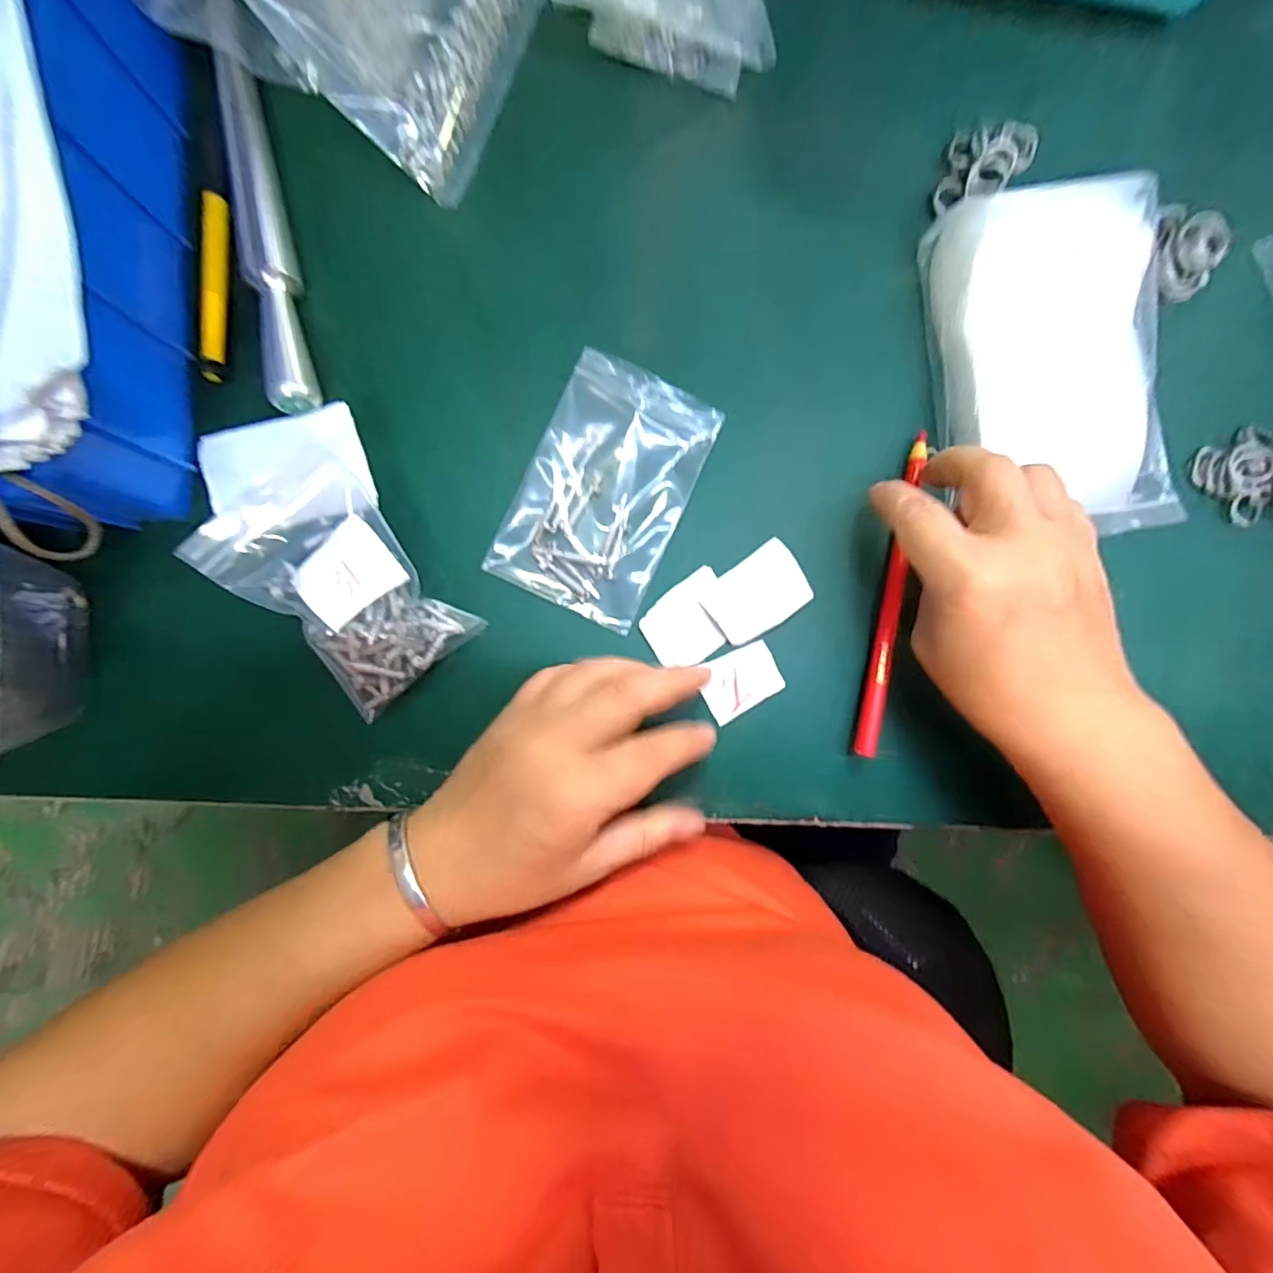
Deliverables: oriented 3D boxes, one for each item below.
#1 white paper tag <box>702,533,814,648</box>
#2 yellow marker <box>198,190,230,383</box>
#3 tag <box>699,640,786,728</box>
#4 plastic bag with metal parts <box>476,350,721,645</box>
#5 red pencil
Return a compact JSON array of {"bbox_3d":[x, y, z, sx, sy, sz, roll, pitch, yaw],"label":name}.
[{"bbox_3d":[0.063,-0.022,0.279,0.051,0.004,0.037,-36,91,-3],"label":"white paper tag"},{"bbox_3d":[-0.206,-0.169,0.264,0.013,0.010,0.087,4,89,-3],"label":"yellow marker"},{"bbox_3d":[0.054,0.023,0.278,0.041,0.004,0.031,-29,90,-3],"label":"tag"},{"bbox_3d":[-0.015,-0.073,0.272,0.079,0.012,0.122,24,88,-2],"label":"plastic bag with metal parts"},{"bbox_3d":[0.130,-0.023,0.273,0.009,0.011,0.167,12,86,-3],"label":"red pencil"}]

